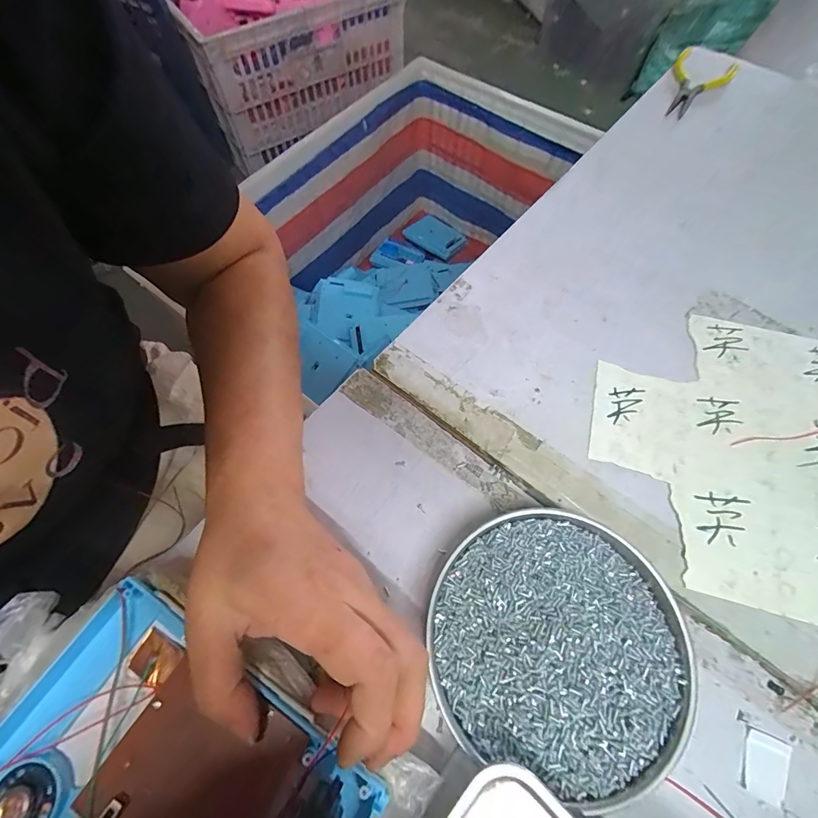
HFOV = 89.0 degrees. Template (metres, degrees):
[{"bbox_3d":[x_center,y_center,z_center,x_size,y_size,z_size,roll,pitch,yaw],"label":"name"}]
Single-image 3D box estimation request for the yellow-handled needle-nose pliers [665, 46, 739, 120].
[{"bbox_3d":[0.315,-0.357,0.458,0.063,0.023,0.132,29,66,16],"label":"yellow-handled needle-nose pliers"}]

